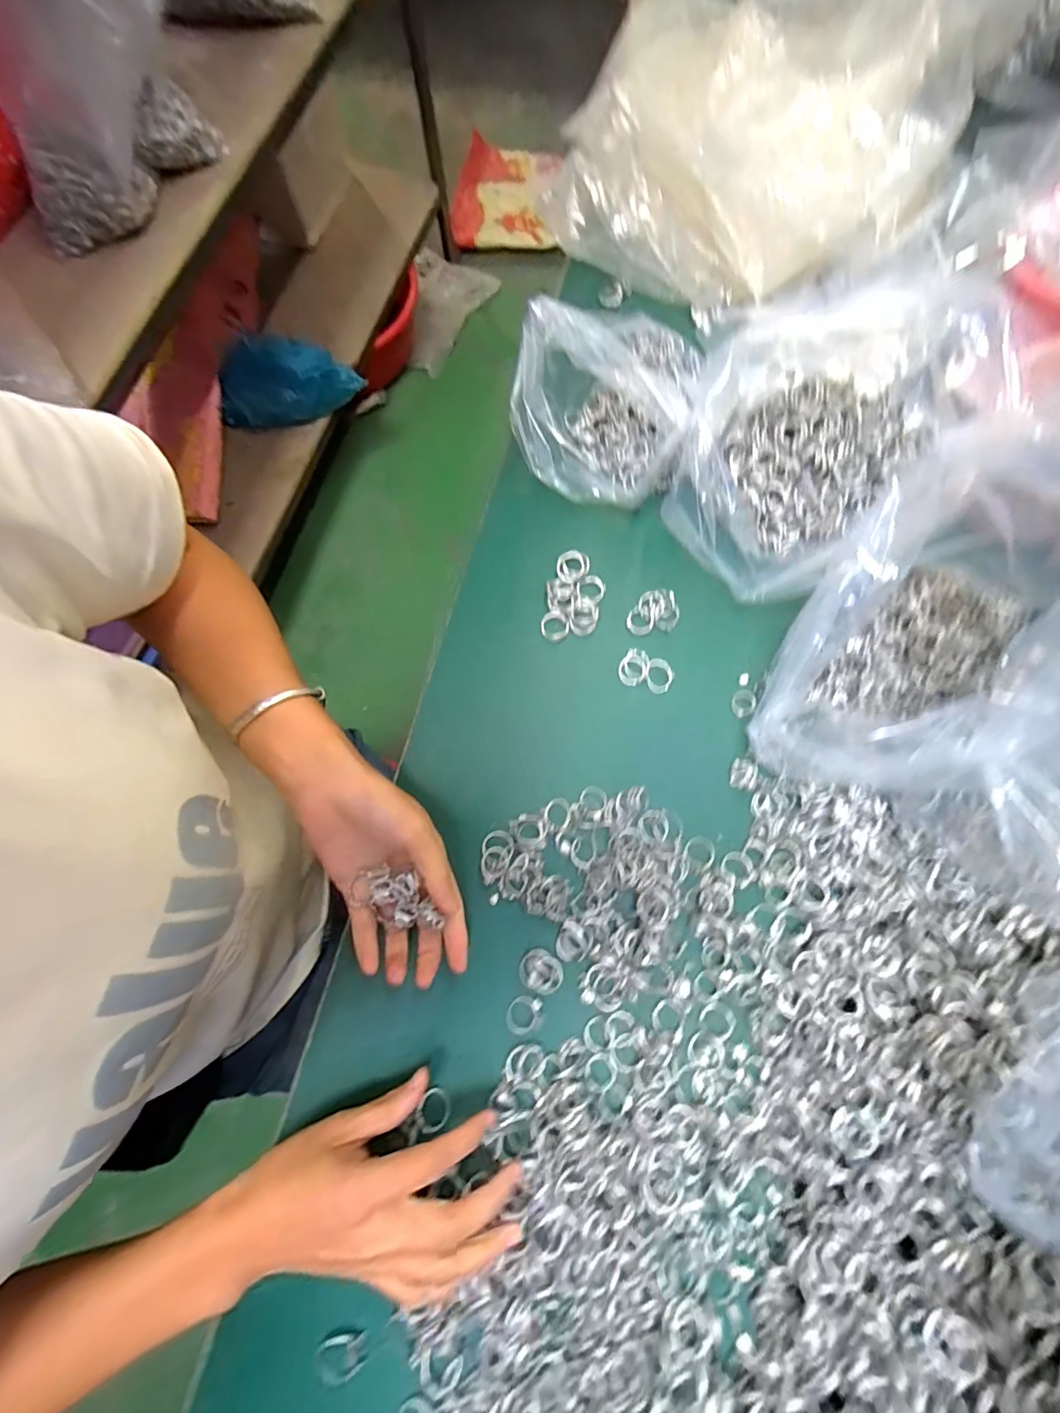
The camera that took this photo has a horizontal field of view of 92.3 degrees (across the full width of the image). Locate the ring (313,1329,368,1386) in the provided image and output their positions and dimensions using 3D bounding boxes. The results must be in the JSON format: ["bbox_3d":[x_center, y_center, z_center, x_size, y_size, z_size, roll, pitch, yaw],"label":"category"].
[{"bbox_3d":[-0.109,0.377,0.293,0.029,0.004,0.022,-15,75,-4],"label":"ring"}]

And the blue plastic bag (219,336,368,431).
[{"bbox_3d":[-0.493,-0.658,1.038,0.294,0.123,0.128,-11,76,-2],"label":"blue plastic bag"}]

